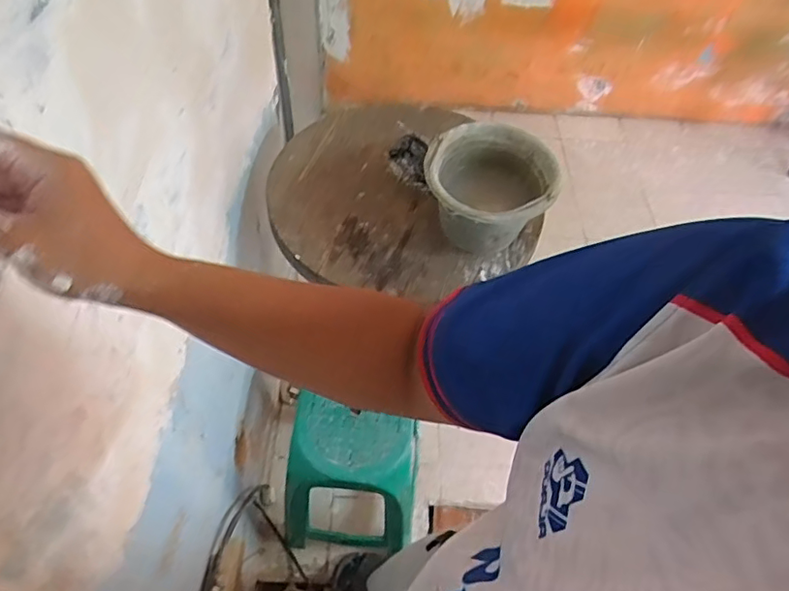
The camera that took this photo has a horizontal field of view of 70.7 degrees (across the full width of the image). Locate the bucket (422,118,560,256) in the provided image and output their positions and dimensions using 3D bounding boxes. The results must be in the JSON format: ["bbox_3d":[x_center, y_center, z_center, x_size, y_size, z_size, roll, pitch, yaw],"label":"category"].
[{"bbox_3d":[0.177,-0.193,1.085,0.235,0.167,0.232,2,57,-2],"label":"bucket"}]

